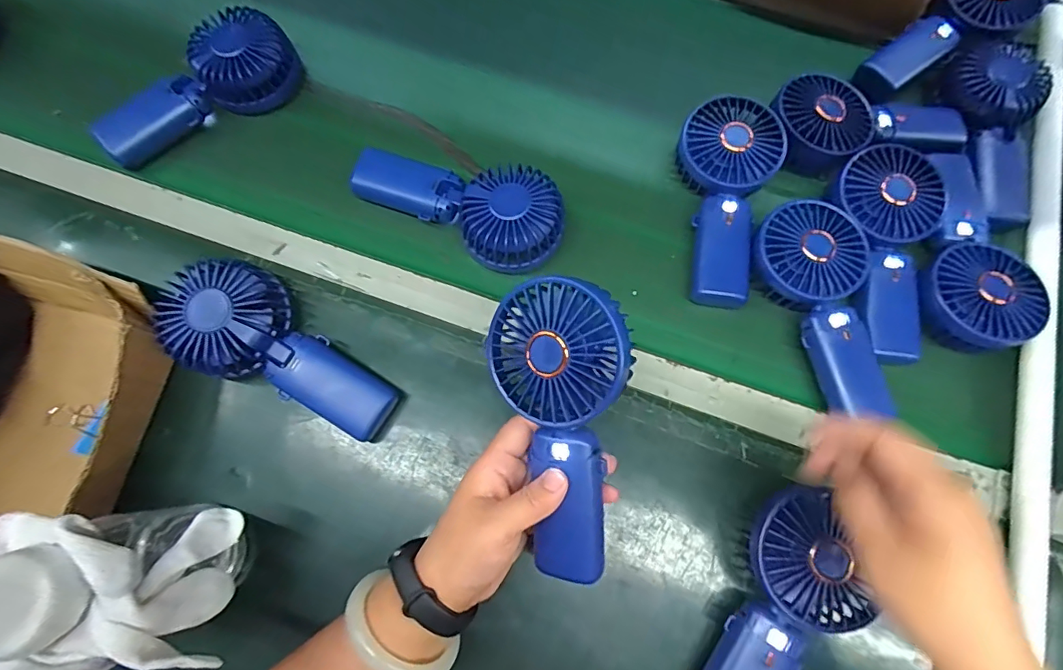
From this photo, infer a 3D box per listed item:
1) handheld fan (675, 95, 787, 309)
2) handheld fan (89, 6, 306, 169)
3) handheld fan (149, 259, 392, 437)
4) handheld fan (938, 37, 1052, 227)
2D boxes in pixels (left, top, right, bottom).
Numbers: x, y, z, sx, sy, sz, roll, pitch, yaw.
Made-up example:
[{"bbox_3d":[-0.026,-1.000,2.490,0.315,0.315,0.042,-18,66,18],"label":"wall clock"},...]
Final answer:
[{"bbox_3d":[0.161,-0.120,0.429,0.085,0.038,0.179,18,73,4],"label":"handheld fan"},{"bbox_3d":[-0.310,-0.231,0.461,0.186,0.048,0.090,-42,79,-13],"label":"handheld fan"},{"bbox_3d":[-0.187,0.014,0.368,0.178,0.048,0.084,32,75,8],"label":"handheld fan"},{"bbox_3d":[0.428,-0.199,0.456,0.087,0.035,0.192,15,73,3],"label":"handheld fan"}]

